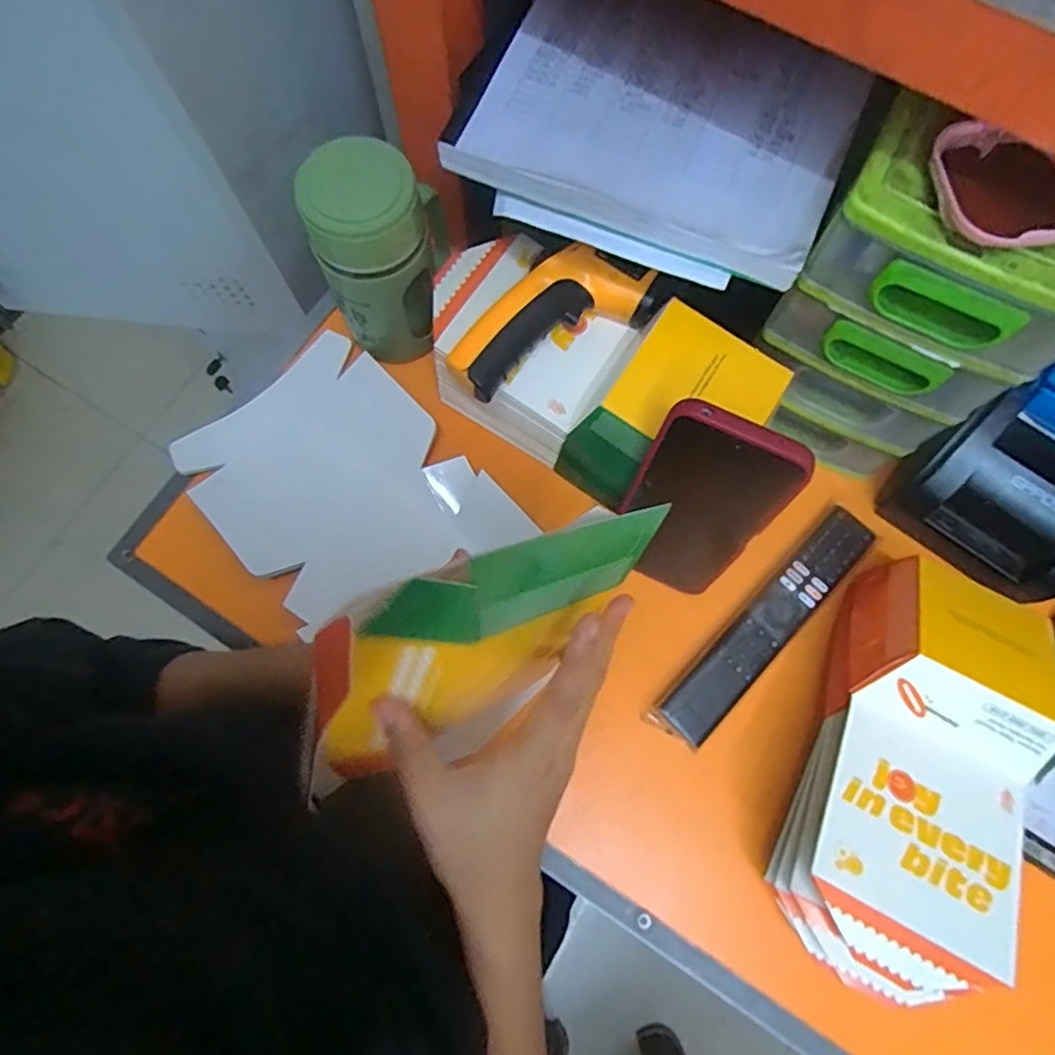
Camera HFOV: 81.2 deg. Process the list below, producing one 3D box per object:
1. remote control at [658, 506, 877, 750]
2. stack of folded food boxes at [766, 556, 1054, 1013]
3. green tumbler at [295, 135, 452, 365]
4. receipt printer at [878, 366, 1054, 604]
[{"bbox_3d":[0.177,0.069,0.448,0.207,0.019,0.038,-44,79,-11],"label":"remote control"},{"bbox_3d":[0.234,0.146,0.376,0.112,0.082,0.246,25,76,7],"label":"stack of folded food boxes"},{"bbox_3d":[-0.101,-0.185,0.440,0.082,0.150,0.062,-5,75,-1],"label":"green tumbler"},{"bbox_3d":[0.343,-0.039,0.416,0.128,0.099,0.136,36,78,9],"label":"receipt printer"}]

